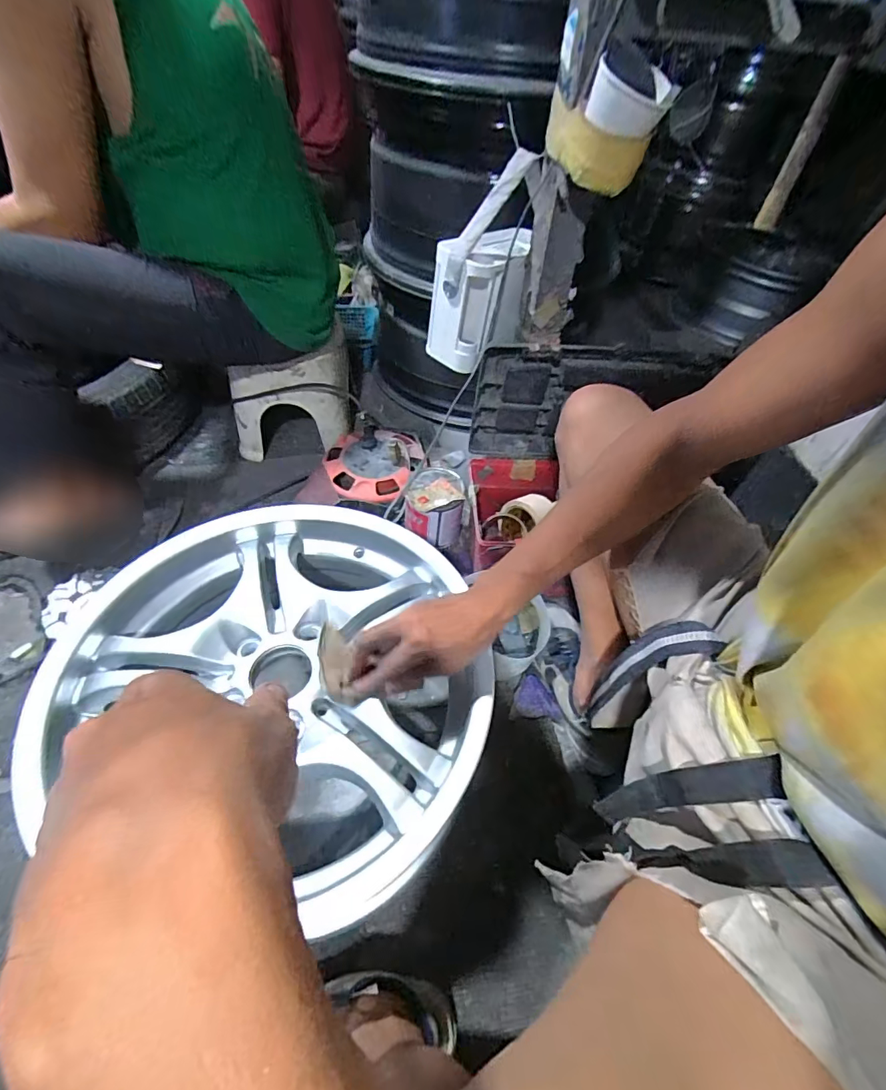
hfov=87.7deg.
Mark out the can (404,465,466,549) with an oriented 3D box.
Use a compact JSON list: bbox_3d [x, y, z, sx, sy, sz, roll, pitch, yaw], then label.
[{"bbox_3d":[-0.017,-0.066,0.855,0.104,0.108,0.105,0,51,-5],"label":"can"}]

